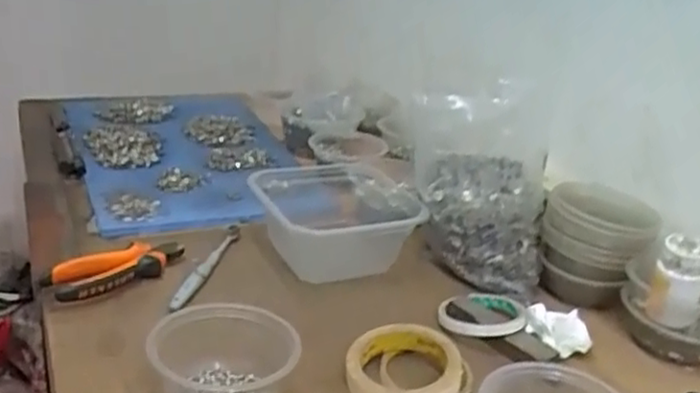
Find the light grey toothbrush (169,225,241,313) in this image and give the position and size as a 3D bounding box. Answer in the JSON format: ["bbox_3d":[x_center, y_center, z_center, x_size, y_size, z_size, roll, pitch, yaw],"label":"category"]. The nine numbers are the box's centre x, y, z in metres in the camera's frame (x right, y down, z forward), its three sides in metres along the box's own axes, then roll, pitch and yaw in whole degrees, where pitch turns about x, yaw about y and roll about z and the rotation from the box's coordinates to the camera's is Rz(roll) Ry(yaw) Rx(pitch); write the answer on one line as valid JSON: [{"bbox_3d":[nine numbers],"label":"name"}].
[{"bbox_3d":[-0.154,0.074,0.740,0.015,0.020,0.165,10,23,10],"label":"light grey toothbrush"}]

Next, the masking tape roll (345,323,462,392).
[{"bbox_3d":[0.047,0.152,0.604,0.096,0.032,0.096,5,23,-2],"label":"masking tape roll"}]

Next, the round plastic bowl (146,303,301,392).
[{"bbox_3d":[-0.101,0.139,0.553,0.115,0.063,0.105,-1,23,-15],"label":"round plastic bowl"}]

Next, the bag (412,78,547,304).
[{"bbox_3d":[0.152,-0.011,0.793,0.161,0.200,0.125,12,23,16],"label":"bag"}]

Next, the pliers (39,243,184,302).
[{"bbox_3d":[-0.236,0.076,0.708,0.141,0.030,0.048,-16,32,-41],"label":"pliers"}]

